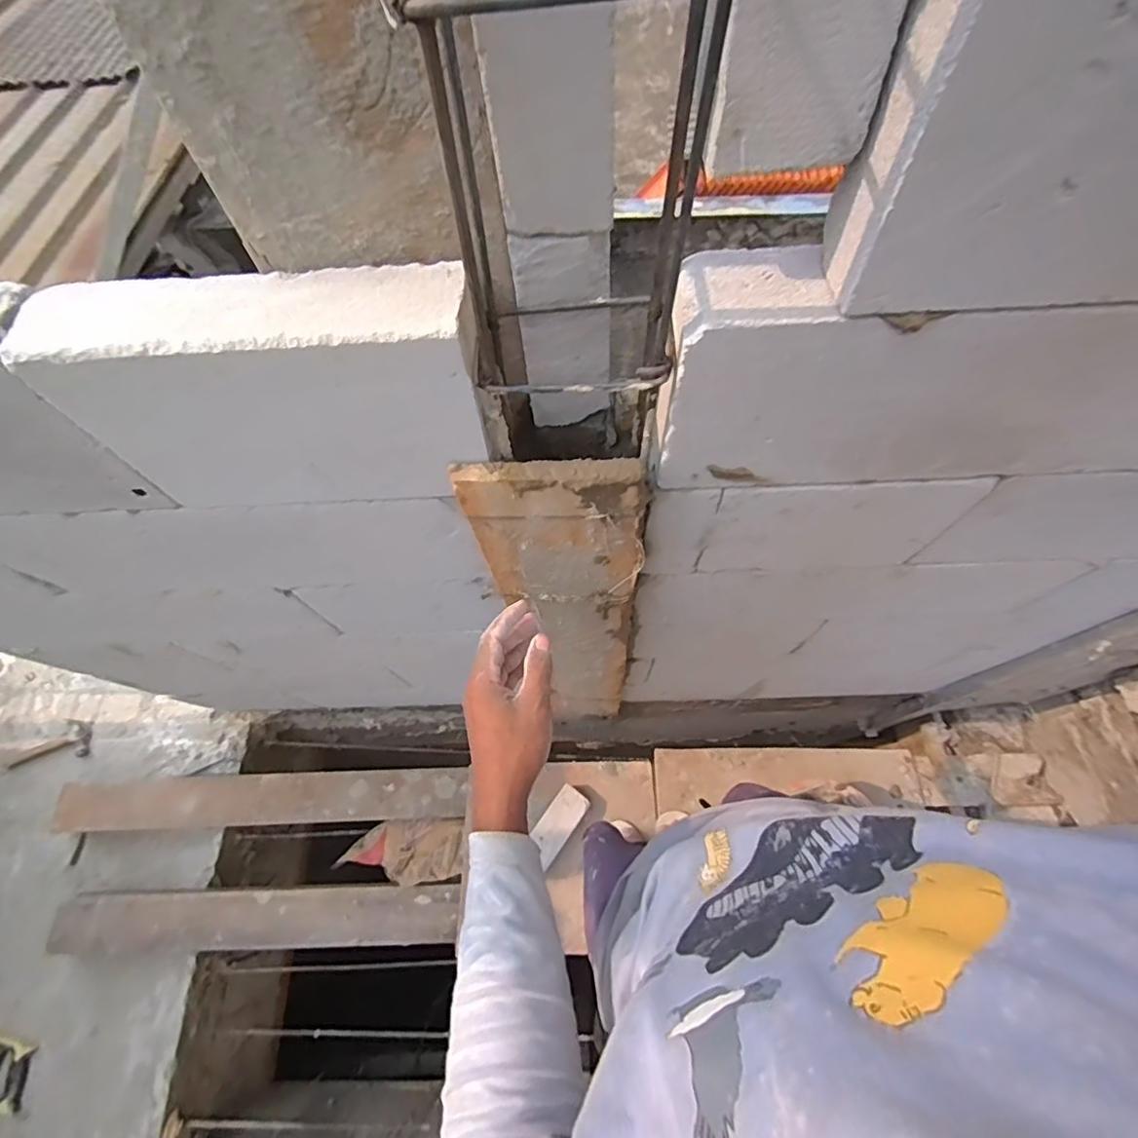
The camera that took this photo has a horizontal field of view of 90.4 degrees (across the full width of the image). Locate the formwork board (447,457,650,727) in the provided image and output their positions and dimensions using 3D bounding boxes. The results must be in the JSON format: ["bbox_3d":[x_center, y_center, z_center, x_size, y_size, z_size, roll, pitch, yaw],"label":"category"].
[{"bbox_3d":[0.008,0.116,0.916,0.179,0.947,0.044,-1,66,3],"label":"formwork board"}]

